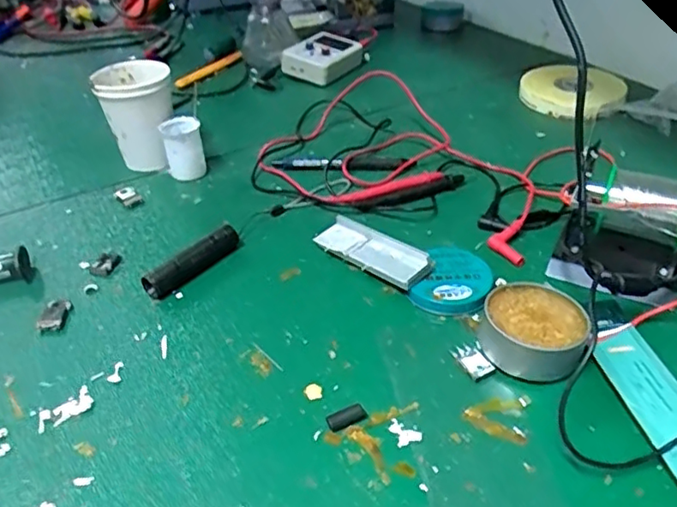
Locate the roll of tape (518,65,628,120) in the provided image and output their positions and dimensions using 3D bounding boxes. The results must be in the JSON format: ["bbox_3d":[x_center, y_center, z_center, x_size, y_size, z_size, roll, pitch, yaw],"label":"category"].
[{"bbox_3d":[0.266,-0.188,0.689,0.103,0.032,0.103,-2,37,1],"label":"roll of tape"}]

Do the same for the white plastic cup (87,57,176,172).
[{"bbox_3d":[-0.199,-0.137,0.597,0.066,0.100,0.066,-2,37,1],"label":"white plastic cup"}]

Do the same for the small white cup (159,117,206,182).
[{"bbox_3d":[-0.150,-0.100,0.581,0.037,0.055,0.037,-16,39,-17],"label":"small white cup"}]

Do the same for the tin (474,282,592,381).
[{"bbox_3d":[0.124,0.050,0.386,0.064,0.028,0.067,-2,37,1],"label":"tin"}]

